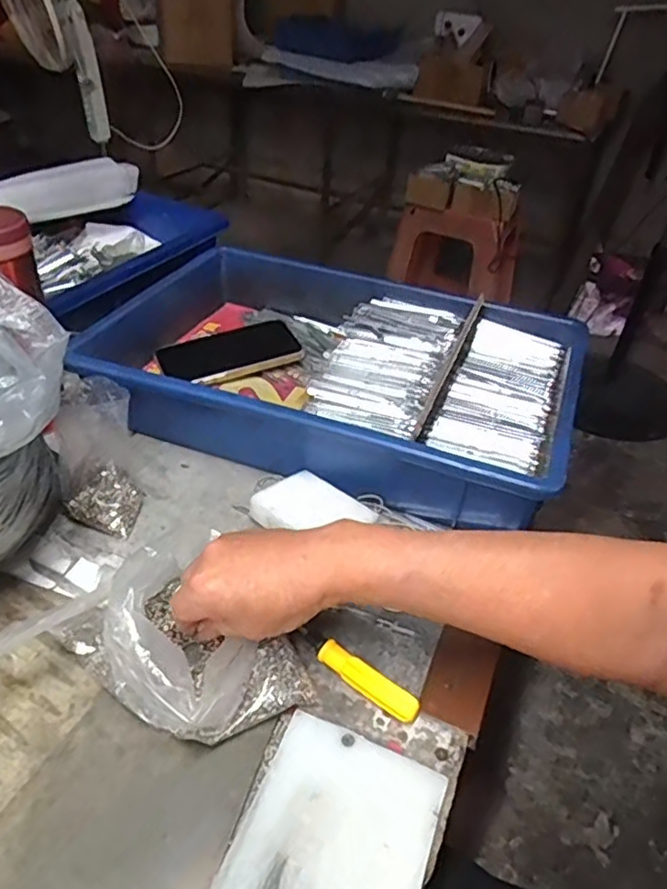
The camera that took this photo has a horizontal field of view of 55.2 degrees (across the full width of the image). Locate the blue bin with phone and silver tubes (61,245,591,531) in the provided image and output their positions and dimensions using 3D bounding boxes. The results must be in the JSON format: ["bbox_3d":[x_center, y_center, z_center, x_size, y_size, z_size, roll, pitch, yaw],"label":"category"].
[{"bbox_3d":[-0.013,-0.078,0.623,0.460,0.079,0.277,16,39,14],"label":"blue bin with phone and silver tubes"}]

